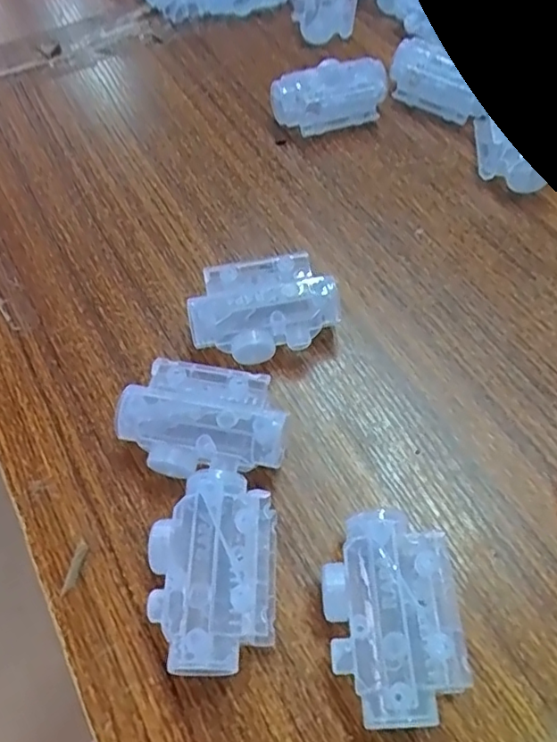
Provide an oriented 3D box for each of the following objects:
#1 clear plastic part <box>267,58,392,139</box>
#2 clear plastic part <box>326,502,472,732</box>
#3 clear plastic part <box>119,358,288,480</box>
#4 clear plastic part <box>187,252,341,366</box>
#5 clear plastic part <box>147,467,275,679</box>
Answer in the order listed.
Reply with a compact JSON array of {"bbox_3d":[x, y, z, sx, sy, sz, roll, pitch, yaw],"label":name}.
[{"bbox_3d":[0.031,-0.170,0.360,0.071,0.028,0.030,-18,60,-7],"label":"clear plastic part"},{"bbox_3d":[0.039,0.088,0.210,0.043,0.029,0.067,-4,59,0],"label":"clear plastic part"},{"bbox_3d":[-0.031,0.023,0.248,0.068,0.028,0.042,8,60,7],"label":"clear plastic part"},{"bbox_3d":[-0.006,-0.027,0.276,0.068,0.030,0.040,-13,60,-6],"label":"clear plastic part"},{"bbox_3d":[-0.024,0.074,0.218,0.044,0.028,0.069,1,59,2],"label":"clear plastic part"}]

